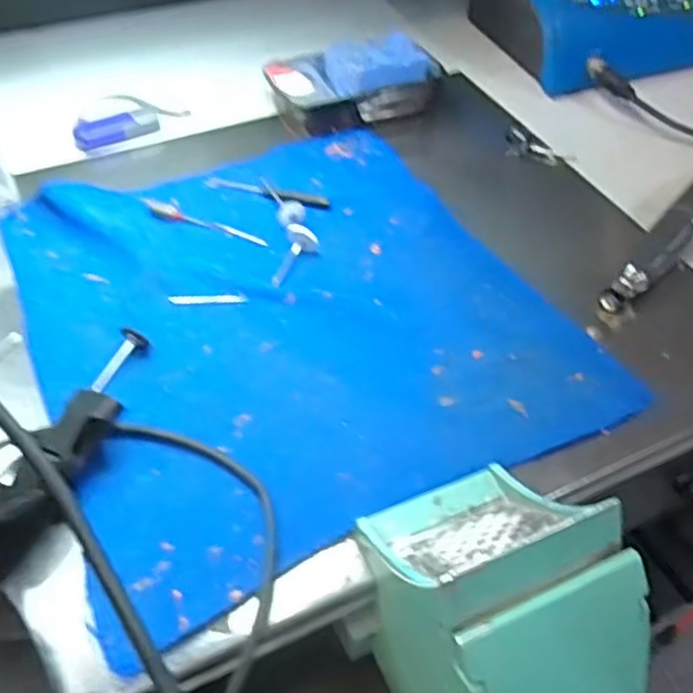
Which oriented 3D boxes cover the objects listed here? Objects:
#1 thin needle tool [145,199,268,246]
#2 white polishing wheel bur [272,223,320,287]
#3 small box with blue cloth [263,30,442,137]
[{"bbox_3d":[-0.091,-0.077,0.441,0.088,0.004,0.014,21,51,15],"label":"thin needle tool"},{"bbox_3d":[-0.034,-0.052,0.416,0.018,0.016,0.043,21,67,16],"label":"white polishing wheel bur"},{"bbox_3d":[0.004,-0.201,0.532,0.126,0.038,0.078,-18,52,-18],"label":"small box with blue cloth"}]

